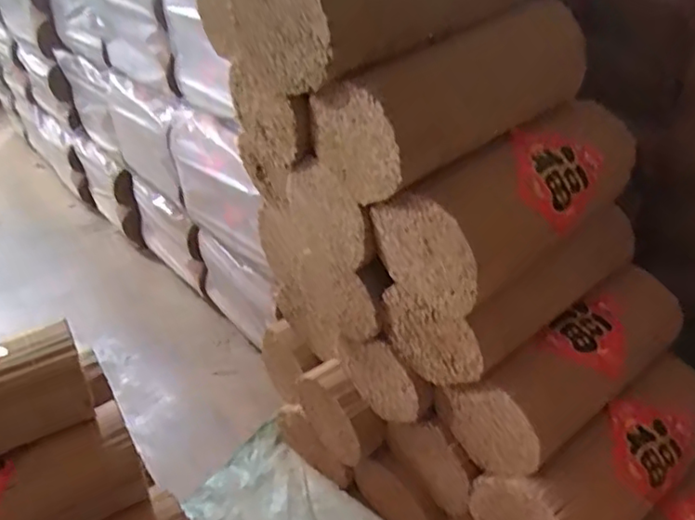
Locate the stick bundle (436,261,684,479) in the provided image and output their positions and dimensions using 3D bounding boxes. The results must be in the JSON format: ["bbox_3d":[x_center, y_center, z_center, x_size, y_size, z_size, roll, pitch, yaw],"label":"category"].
[{"bbox_3d":[0.282,0.118,0.777,0.342,0.113,0.130,-26,38,-31],"label":"stick bundle"}]

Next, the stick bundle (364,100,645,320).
[{"bbox_3d":[0.192,-0.080,0.670,0.321,0.126,0.126,-34,40,-16],"label":"stick bundle"}]

